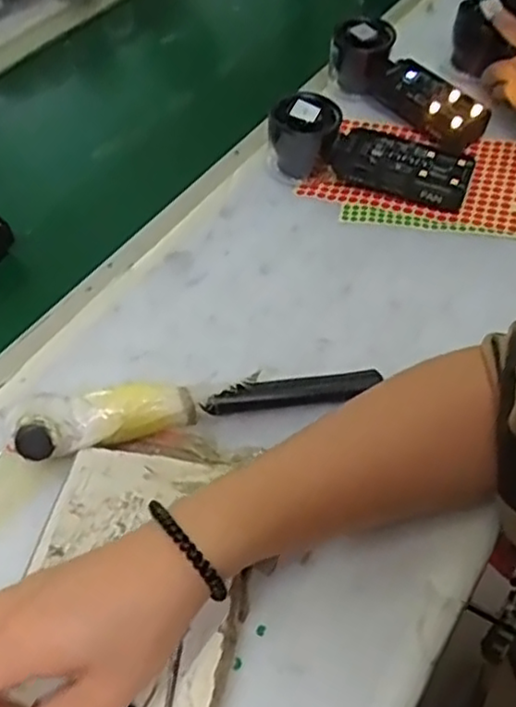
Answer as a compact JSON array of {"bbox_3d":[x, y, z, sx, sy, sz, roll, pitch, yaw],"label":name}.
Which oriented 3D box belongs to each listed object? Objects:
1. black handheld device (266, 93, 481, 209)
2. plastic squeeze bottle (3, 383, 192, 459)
[{"bbox_3d":[0.086,-0.155,0.552,0.162,0.056,0.055,20,54,5],"label":"black handheld device"},{"bbox_3d":[-0.090,0.038,0.406,0.103,0.027,0.038,-7,49,-17],"label":"plastic squeeze bottle"}]

